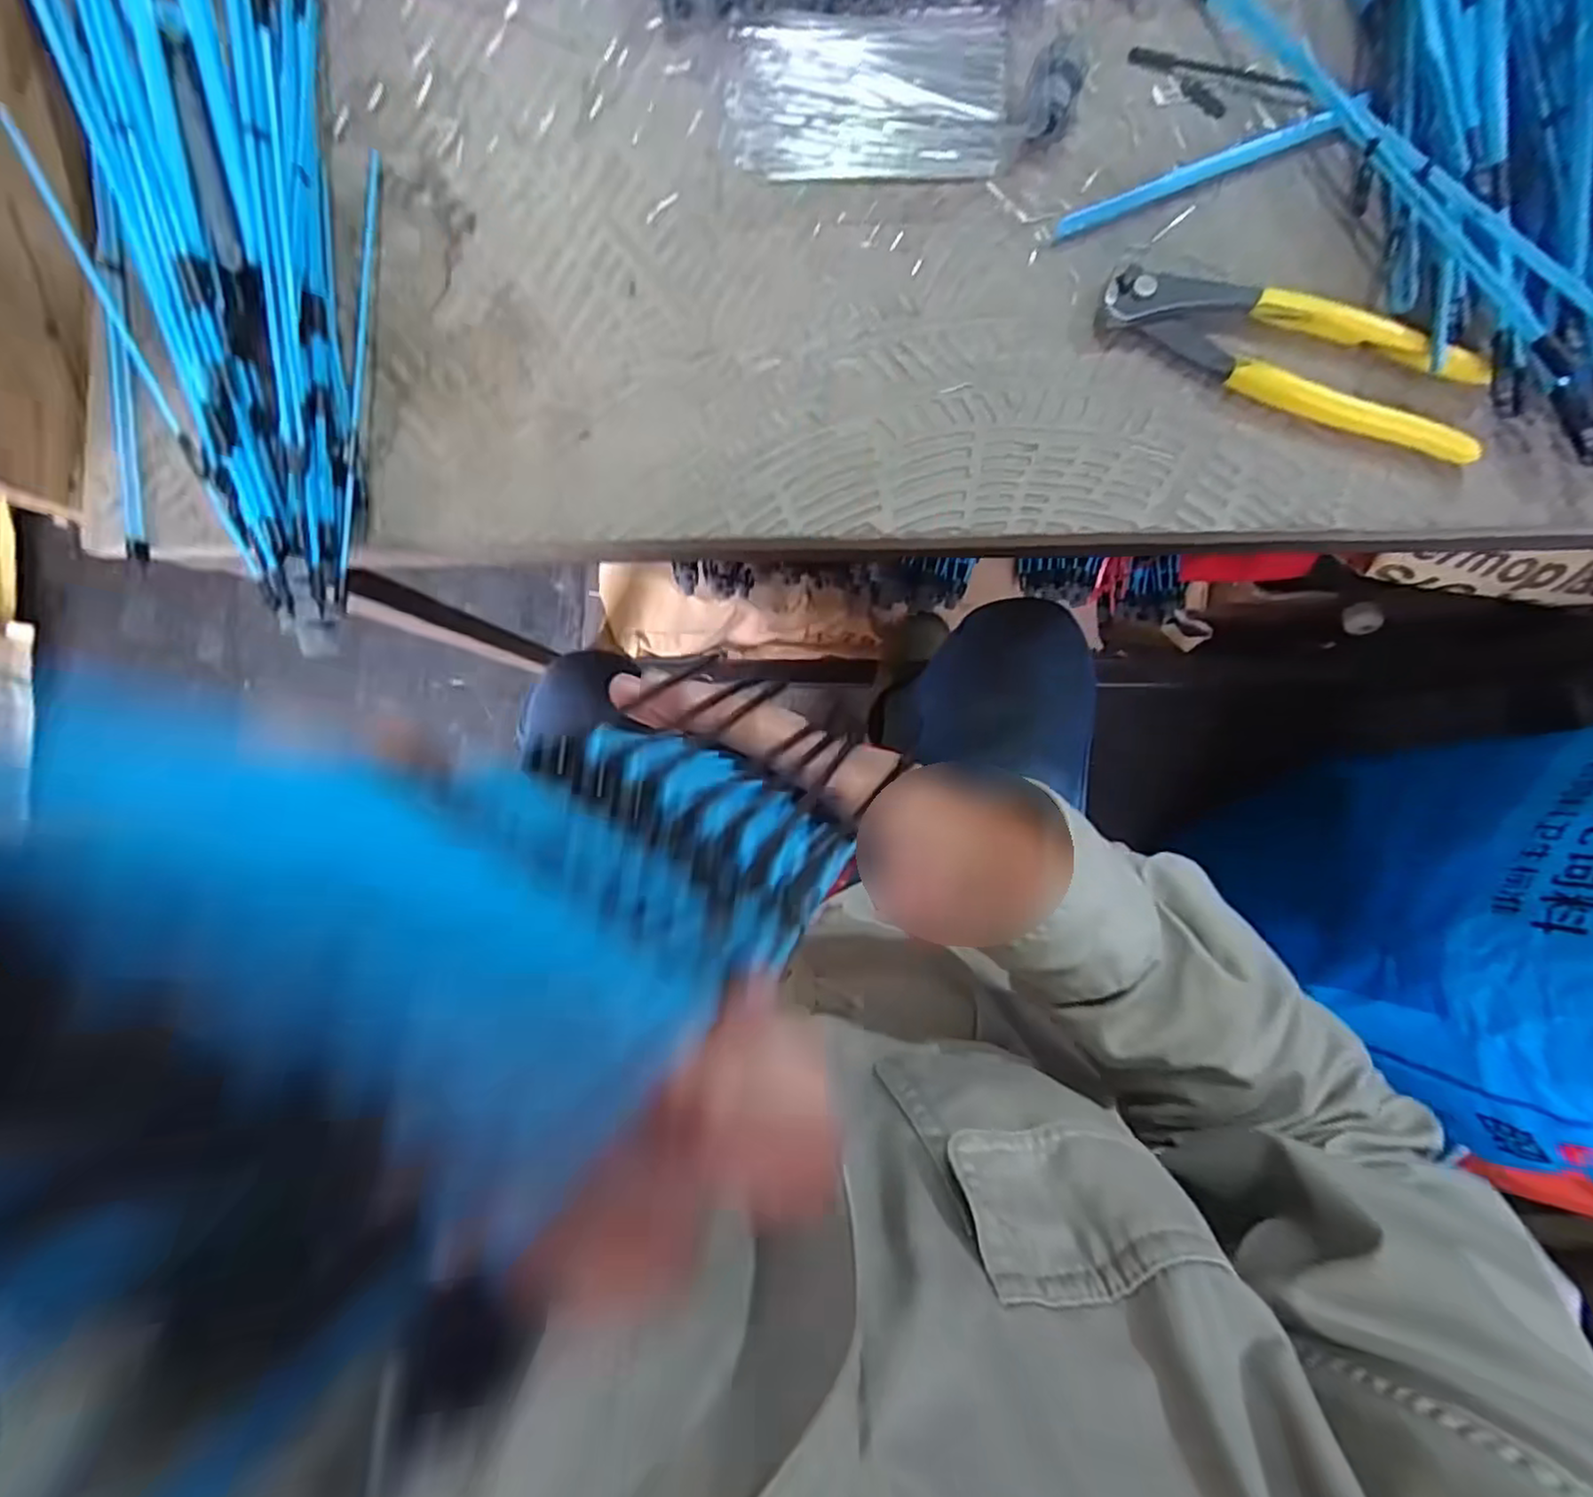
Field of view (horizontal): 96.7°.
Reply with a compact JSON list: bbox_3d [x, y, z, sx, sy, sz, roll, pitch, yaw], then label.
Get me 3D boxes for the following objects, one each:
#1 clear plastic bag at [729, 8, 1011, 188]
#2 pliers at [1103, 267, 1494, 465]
[{"bbox_3d":[0.031,-0.296,0.321,0.123,0.006,0.076,2,88,2],"label":"clear plastic bag"},{"bbox_3d":[0.211,-0.169,0.303,0.160,0.017,0.045,21,89,3],"label":"pliers"}]

